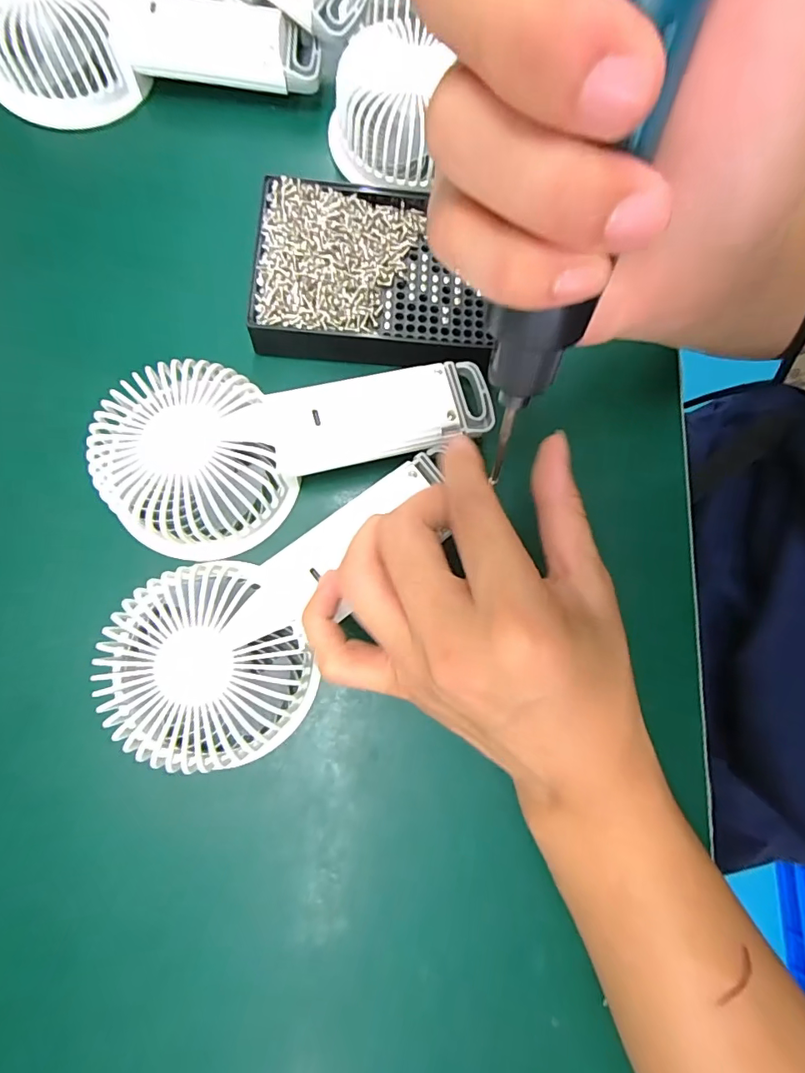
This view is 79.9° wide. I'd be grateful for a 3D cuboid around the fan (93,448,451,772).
[{"bbox_3d":[-0.049,0.024,0.216,0.077,0.040,0.164,41,72,10],"label":"fan"}]

